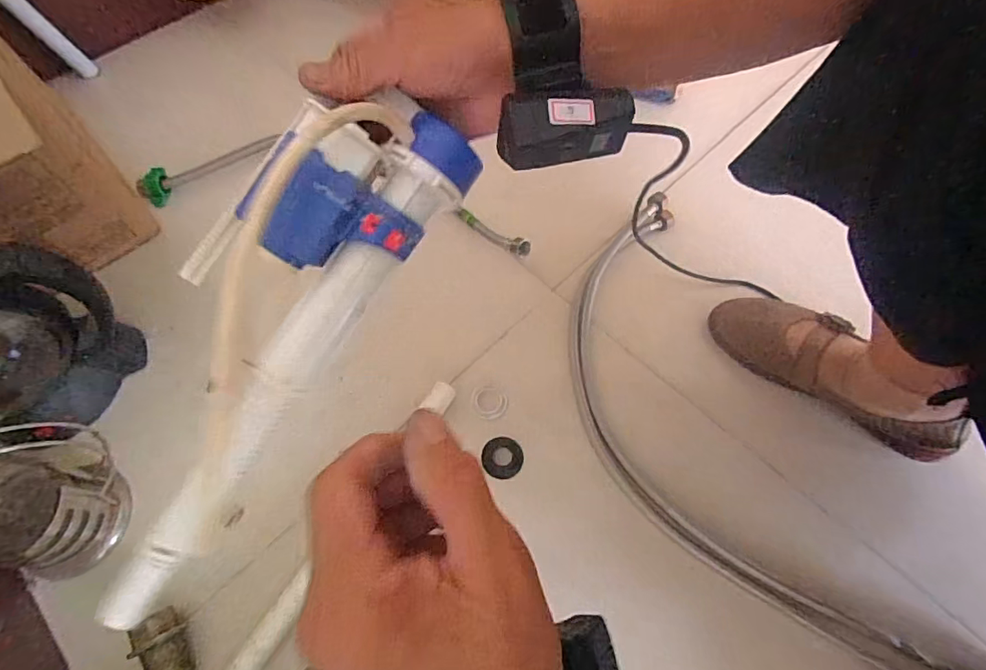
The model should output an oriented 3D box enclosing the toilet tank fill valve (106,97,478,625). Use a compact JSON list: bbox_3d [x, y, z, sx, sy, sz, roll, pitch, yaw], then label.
[{"bbox_3d":[-0.134,0.016,0.278,0.083,0.088,0.336,31,94,15],"label":"toilet tank fill valve"}]

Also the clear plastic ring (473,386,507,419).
[{"bbox_3d":[-0.003,0.072,0.528,0.037,0.008,0.037,0,64,1],"label":"clear plastic ring"}]

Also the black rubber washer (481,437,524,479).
[{"bbox_3d":[0.010,0.125,0.505,0.042,0.004,0.040,-1,64,1],"label":"black rubber washer"}]

